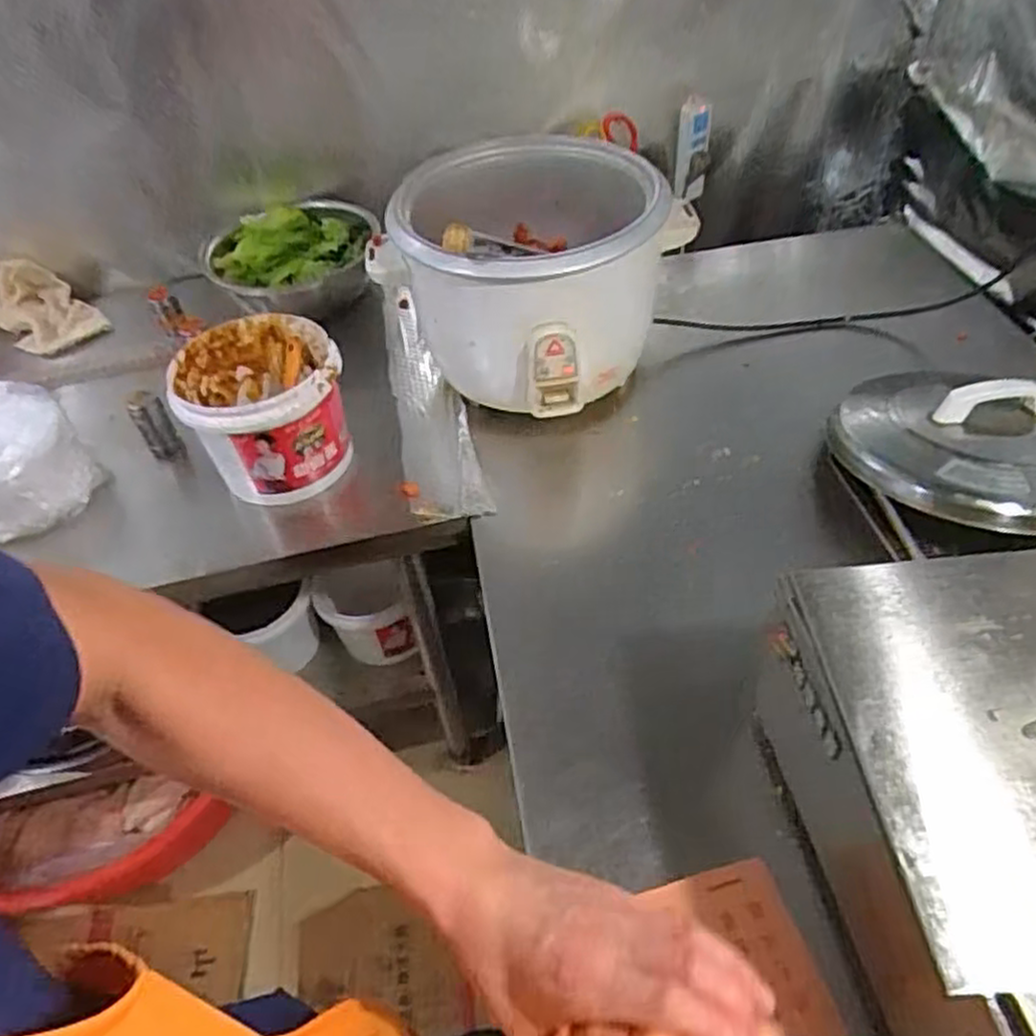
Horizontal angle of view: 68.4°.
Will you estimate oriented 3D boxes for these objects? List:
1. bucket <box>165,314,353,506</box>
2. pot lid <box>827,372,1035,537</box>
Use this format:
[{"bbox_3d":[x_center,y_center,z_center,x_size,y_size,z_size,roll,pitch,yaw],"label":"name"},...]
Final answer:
[{"bbox_3d":[-0.300,-0.121,0.934,0.178,0.182,0.189,-3,48,3],"label":"bucket"},{"bbox_3d":[0.518,-0.092,0.831,0.307,0.088,0.271,6,49,11],"label":"pot lid"}]

